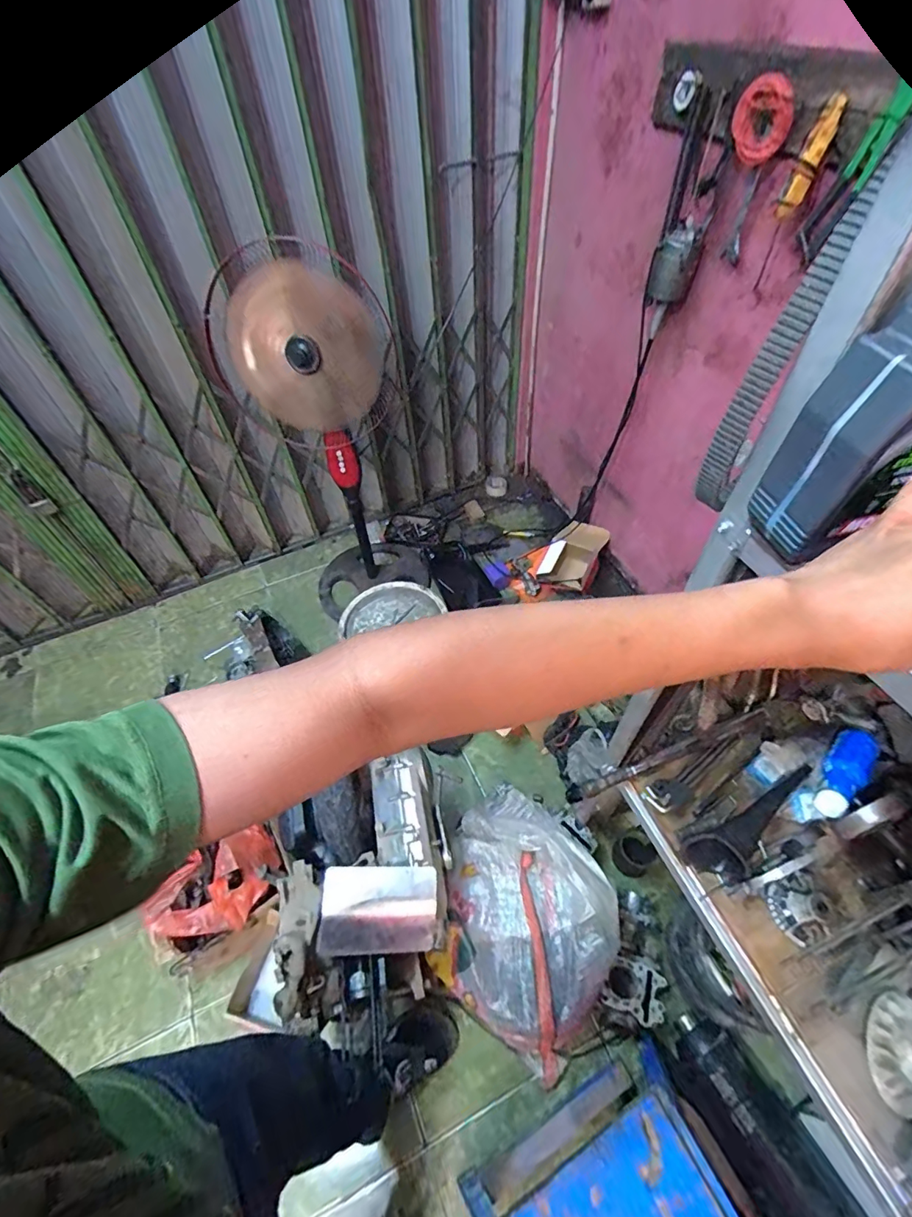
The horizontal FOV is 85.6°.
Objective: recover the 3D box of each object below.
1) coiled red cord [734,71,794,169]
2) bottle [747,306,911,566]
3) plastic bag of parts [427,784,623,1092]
[{"bbox_3d":[0.502,-0.798,0.806,0.084,0.105,0.019,23,57,20],"label":"coiled red cord"},{"bbox_3d":[0.296,-0.126,0.324,0.117,0.175,0.066,-14,53,-7],"label":"bottle"},{"bbox_3d":[0.143,0.669,1.085,0.397,0.229,0.435,24,57,20],"label":"plastic bag of parts"}]

